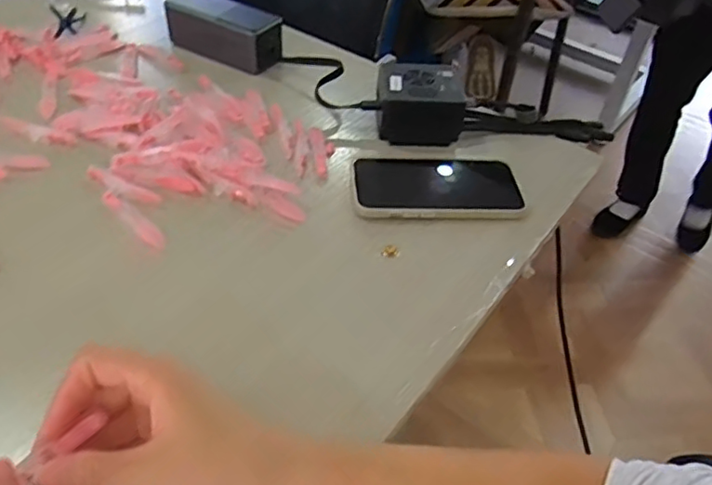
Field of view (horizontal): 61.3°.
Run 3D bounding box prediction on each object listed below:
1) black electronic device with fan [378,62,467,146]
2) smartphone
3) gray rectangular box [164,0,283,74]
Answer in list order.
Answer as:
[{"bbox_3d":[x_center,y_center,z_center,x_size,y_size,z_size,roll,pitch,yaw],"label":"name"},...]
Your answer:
[{"bbox_3d":[0.060,-0.133,0.569,0.077,0.051,0.068,3,44,-4],"label":"black electronic device with fan"},{"bbox_3d":[0.065,-0.050,0.510,0.140,0.016,0.081,-1,44,-8],"label":"smartphone"},{"bbox_3d":[-0.142,-0.232,0.651,0.131,0.052,0.051,24,46,17],"label":"gray rectangular box"}]

